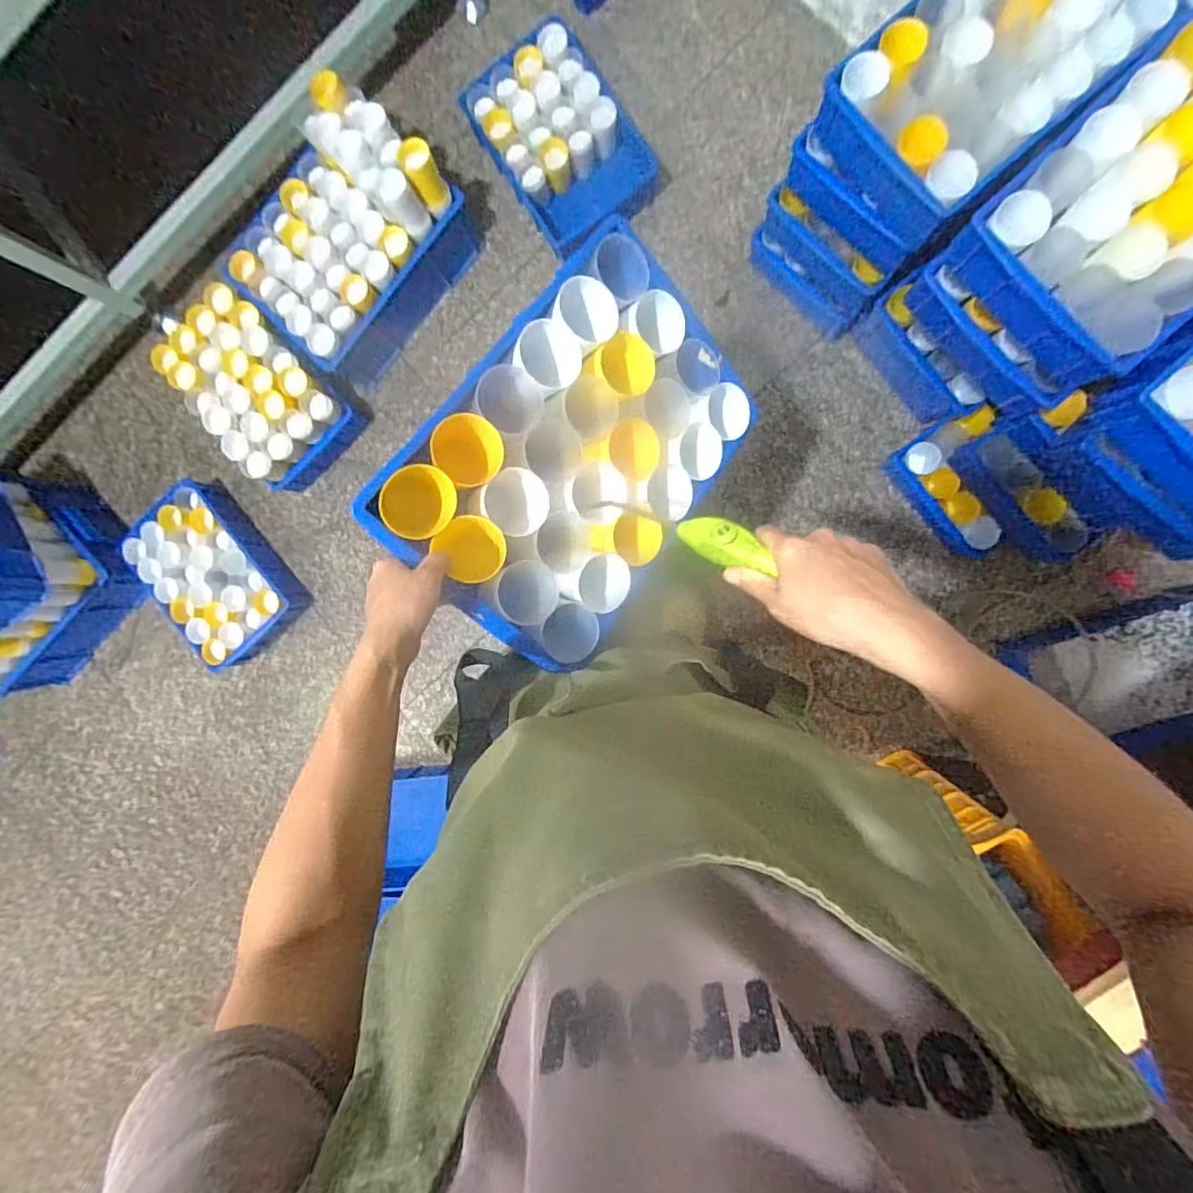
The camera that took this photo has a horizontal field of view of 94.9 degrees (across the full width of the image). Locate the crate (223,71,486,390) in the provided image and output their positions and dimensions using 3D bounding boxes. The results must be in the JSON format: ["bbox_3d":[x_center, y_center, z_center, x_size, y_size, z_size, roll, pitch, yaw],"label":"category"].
[{"bbox_3d":[-0.539,-0.747,1.145,0.335,0.212,0.447,41,97,3],"label":"crate"}]

